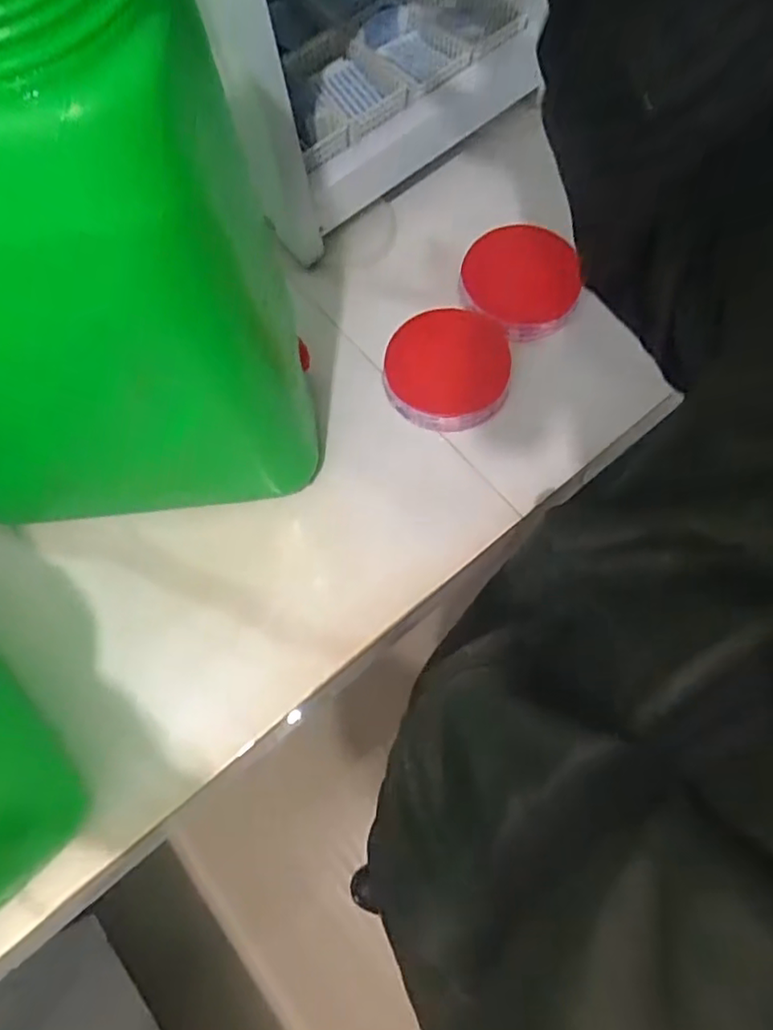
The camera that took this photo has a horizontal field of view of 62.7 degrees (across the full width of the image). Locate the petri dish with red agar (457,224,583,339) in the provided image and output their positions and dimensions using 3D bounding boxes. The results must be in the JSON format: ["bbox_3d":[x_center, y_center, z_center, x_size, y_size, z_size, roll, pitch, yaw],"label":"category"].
[{"bbox_3d":[0.134,-0.234,0.634,0.116,0.018,0.117,-1,70,3],"label":"petri dish with red agar"}]

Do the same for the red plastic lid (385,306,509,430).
[{"bbox_3d":[0.058,-0.141,0.602,0.114,0.034,0.116,9,71,6],"label":"red plastic lid"}]

